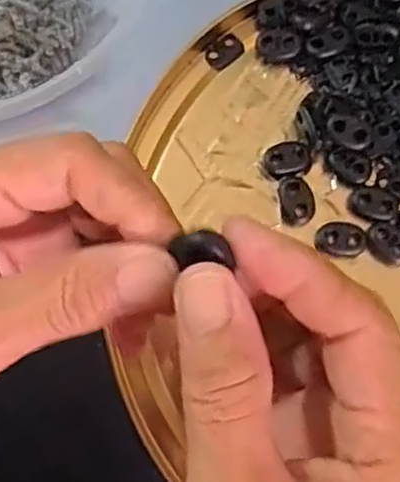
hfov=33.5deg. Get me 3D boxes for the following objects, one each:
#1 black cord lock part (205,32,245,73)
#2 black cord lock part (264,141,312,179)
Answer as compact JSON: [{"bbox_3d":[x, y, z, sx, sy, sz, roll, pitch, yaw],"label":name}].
[{"bbox_3d":[0.012,-0.093,0.326,0.020,0.004,0.014,-39,81,-9],"label":"black cord lock part"},{"bbox_3d":[0.041,-0.038,0.310,0.021,0.005,0.016,-16,78,-4],"label":"black cord lock part"}]

